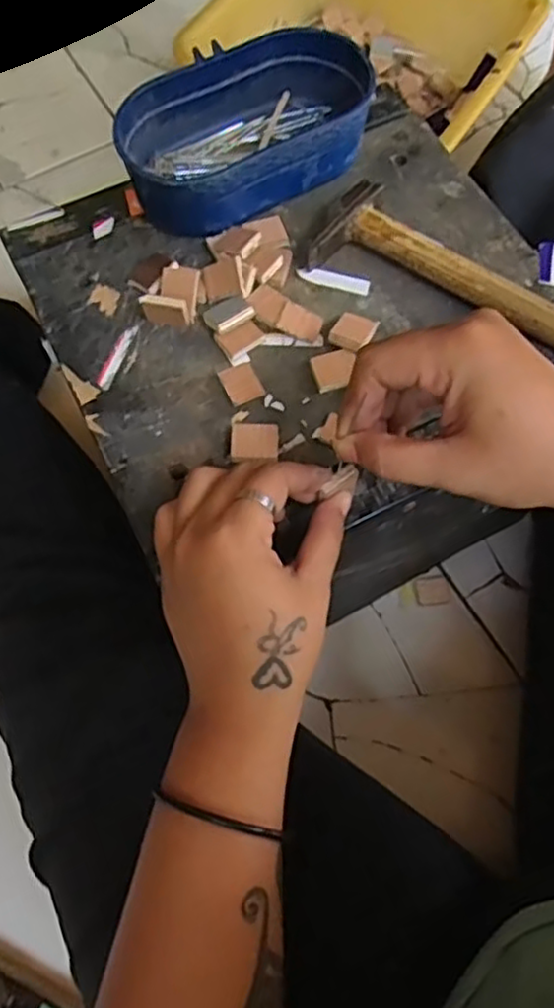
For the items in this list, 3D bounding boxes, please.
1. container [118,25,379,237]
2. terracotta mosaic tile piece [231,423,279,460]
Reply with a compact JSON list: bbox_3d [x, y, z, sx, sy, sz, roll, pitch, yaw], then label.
[{"bbox_3d":[-0.017,-0.223,0.409,0.156,0.046,0.092,-26,69,-10],"label":"container"},{"bbox_3d":[-0.011,-0.033,0.348,0.024,0.004,0.021,1,67,0],"label":"terracotta mosaic tile piece"}]

